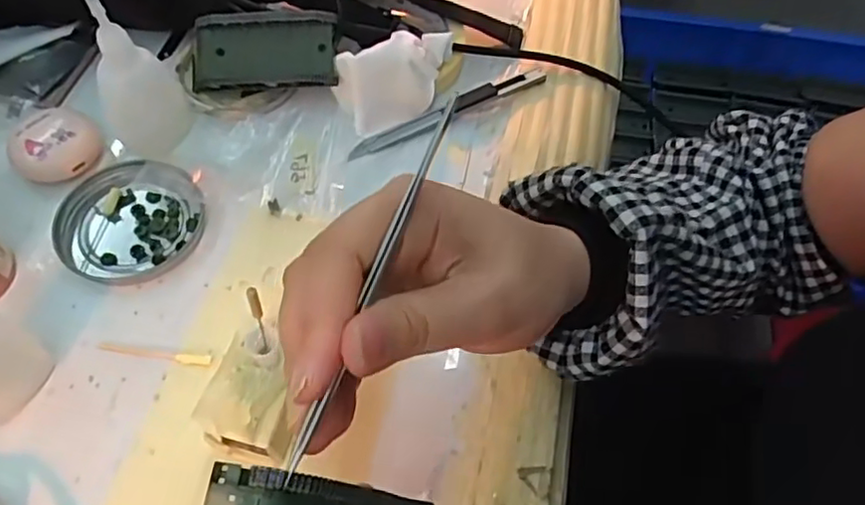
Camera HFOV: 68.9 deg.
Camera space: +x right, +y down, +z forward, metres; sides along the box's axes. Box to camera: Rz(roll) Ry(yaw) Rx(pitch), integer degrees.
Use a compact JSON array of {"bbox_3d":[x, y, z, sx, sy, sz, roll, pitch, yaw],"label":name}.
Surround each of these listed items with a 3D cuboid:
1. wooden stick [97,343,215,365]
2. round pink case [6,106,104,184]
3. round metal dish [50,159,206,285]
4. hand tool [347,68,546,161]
[{"bbox_3d":[-0.141,0.051,0.318,0.059,0.004,0.006,8,59,2],"label":"wooden stick"},{"bbox_3d":[-0.221,-0.064,0.370,0.043,0.018,0.047,1,59,-2],"label":"round pink case"},{"bbox_3d":[-0.171,-0.018,0.356,0.080,0.008,0.075,1,59,-2],"label":"round metal dish"},{"bbox_3d":[0.011,-0.091,0.401,0.138,0.013,0.013,-23,63,-16],"label":"hand tool"}]

